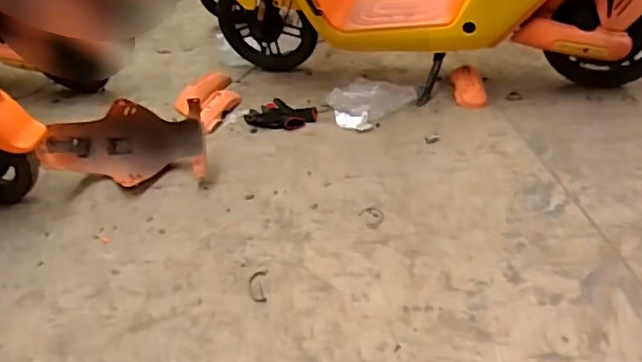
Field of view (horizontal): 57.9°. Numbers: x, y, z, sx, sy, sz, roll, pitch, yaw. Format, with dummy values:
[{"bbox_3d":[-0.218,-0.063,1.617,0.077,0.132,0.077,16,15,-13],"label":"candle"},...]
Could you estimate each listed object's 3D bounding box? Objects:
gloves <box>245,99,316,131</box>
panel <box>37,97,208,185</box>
[{"bbox_3d":[-0.132,-0.217,1.874,0.232,0.035,0.153,8,36,19],"label":"gloves"},{"bbox_3d":[-0.534,-0.103,1.624,0.423,0.176,0.184,-4,34,2],"label":"panel"}]

